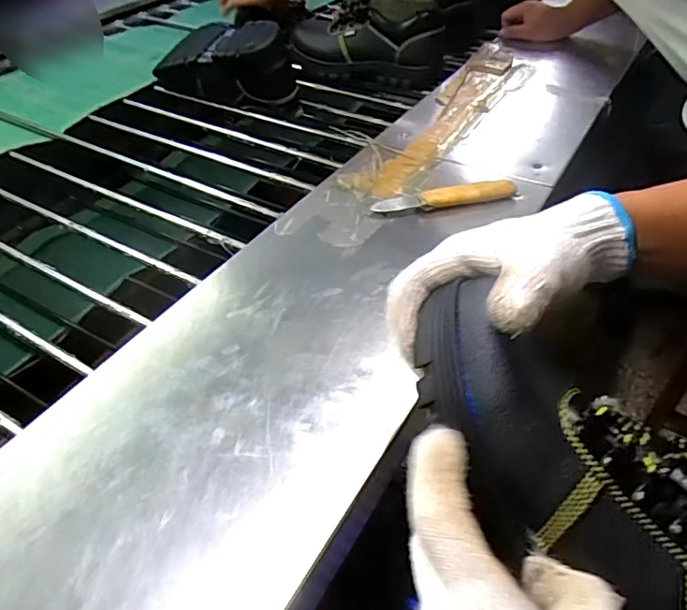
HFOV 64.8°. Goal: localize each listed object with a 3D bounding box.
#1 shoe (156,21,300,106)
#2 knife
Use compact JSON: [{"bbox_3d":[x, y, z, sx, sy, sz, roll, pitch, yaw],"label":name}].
[{"bbox_3d":[-0.188,-0.386,0.855,0.249,0.119,0.096,27,49,26],"label":"shoe"},{"bbox_3d":[0.114,-0.118,0.594,0.161,0.015,0.026,-12,43,-10],"label":"knife"}]

